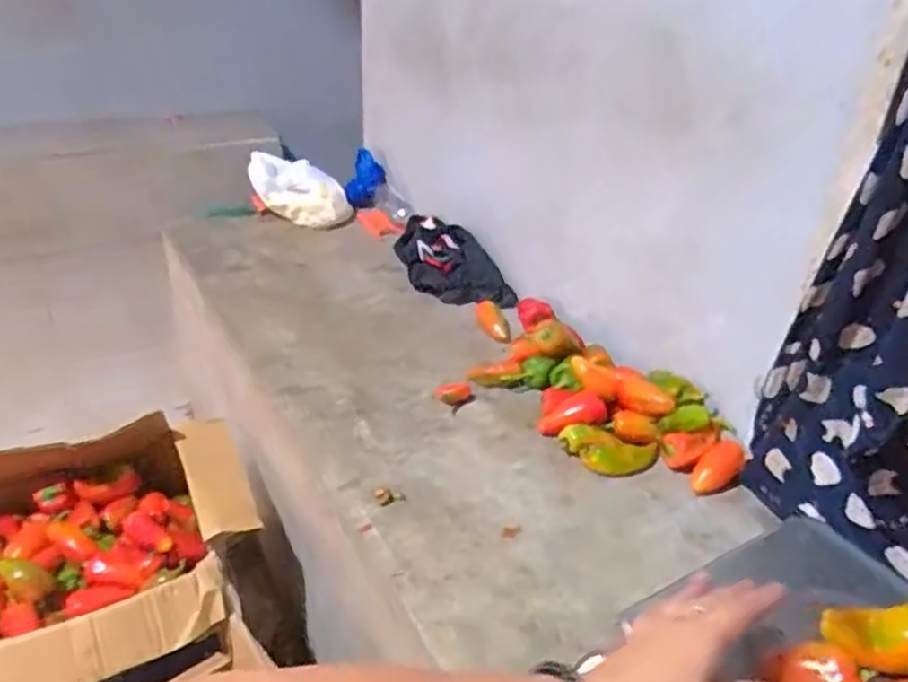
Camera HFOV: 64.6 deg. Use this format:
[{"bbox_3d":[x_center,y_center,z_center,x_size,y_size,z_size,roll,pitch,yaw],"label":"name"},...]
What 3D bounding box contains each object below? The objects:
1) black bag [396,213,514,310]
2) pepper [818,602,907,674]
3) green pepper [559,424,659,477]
[{"bbox_3d":[-0.027,-0.149,1.245,0.136,0.076,0.310,-14,34,-24],"label":"black bag"},{"bbox_3d":[0.315,0.201,0.491,0.114,0.034,0.039,-11,26,18],"label":"pepper"},{"bbox_3d":[0.182,0.129,0.844,0.112,0.031,0.049,7,31,10],"label":"green pepper"}]

